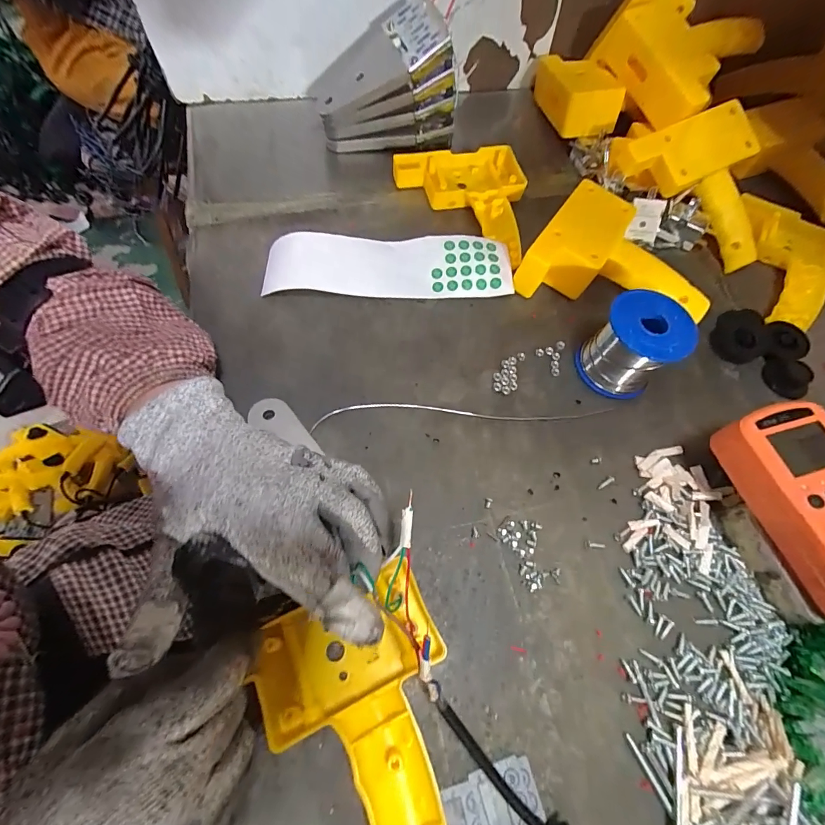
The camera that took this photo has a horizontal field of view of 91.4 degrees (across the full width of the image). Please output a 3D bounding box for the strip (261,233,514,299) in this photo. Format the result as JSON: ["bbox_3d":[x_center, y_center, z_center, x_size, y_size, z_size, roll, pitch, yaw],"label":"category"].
[{"bbox_3d":[-0.021,-0.131,0.359,0.212,0.020,0.057,1,65,-3],"label":"strip"}]

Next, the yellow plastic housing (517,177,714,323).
[{"bbox_3d":[0.183,-0.151,0.374,0.165,0.047,0.112,10,65,1],"label":"yellow plastic housing"}]

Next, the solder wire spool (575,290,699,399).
[{"bbox_3d":[0.173,-0.053,0.318,0.059,0.062,0.057,1,65,-3],"label":"solder wire spool"}]

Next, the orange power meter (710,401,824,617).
[{"bbox_3d":[0.251,0.057,0.248,0.068,0.032,0.124,-18,68,-12],"label":"orange power meter"}]

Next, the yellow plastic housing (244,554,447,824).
[{"bbox_3d":[-0.016,0.171,0.213,0.099,0.035,0.151,-24,69,-14],"label":"yellow plastic housing"}]

